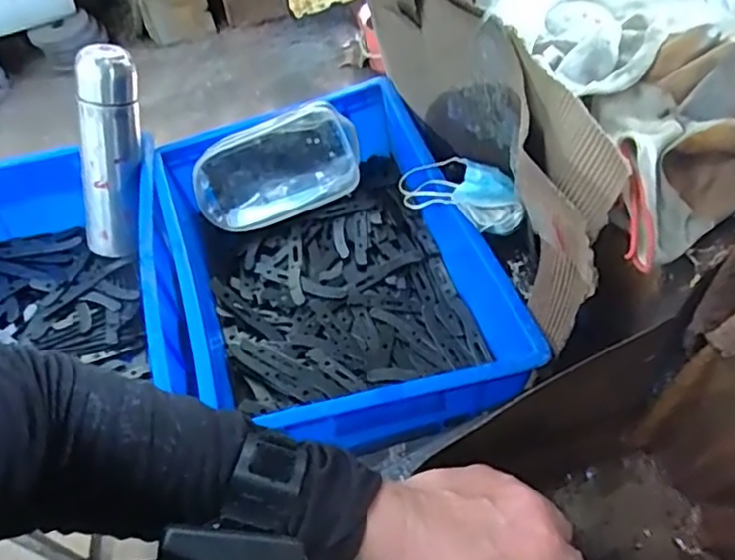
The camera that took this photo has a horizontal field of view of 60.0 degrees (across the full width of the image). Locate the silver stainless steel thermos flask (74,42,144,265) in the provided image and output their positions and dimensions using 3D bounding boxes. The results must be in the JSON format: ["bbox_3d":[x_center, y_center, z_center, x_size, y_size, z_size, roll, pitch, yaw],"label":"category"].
[{"bbox_3d":[-0.292,-0.138,0.731,0.054,0.248,0.055,27,35,20],"label":"silver stainless steel thermos flask"}]

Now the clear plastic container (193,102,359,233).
[{"bbox_3d":[-0.108,-0.129,0.757,0.199,0.115,0.029,-22,22,4],"label":"clear plastic container"}]

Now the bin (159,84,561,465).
[{"bbox_3d":[-0.047,-0.018,0.687,0.306,0.121,0.406,-17,57,-8],"label":"bin"}]

